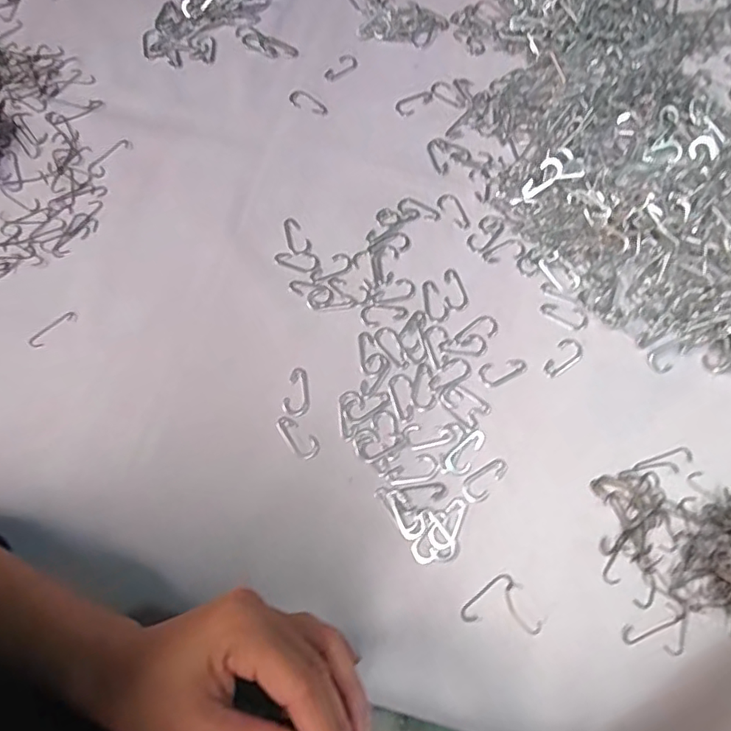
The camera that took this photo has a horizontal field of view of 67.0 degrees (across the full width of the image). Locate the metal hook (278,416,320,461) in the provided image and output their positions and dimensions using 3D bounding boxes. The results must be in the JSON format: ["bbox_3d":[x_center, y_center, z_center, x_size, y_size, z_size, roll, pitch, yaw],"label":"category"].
[{"bbox_3d":[-0.049,0.052,0.405,0.018,0.004,0.038,-34,74,-10],"label":"metal hook"}]

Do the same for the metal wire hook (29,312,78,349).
[{"bbox_3d":[-0.247,-0.029,0.436,0.041,0.004,0.011,-41,75,-12],"label":"metal wire hook"}]

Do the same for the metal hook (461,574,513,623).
[{"bbox_3d":[0.081,0.154,0.366,0.042,0.004,0.011,-37,74,-10],"label":"metal hook"}]

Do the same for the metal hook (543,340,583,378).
[{"bbox_3d":[0.151,-0.006,0.422,0.037,0.004,0.019,-40,75,-11],"label":"metal hook"}]

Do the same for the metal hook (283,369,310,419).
[{"bbox_3d":[-0.052,0.020,0.417,0.020,0.004,0.038,-4,71,0],"label":"metal hook"}]

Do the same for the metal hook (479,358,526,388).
[{"bbox_3d":[0.105,0.004,0.422,0.036,0.004,0.017,-18,72,-5],"label":"metal hook"}]

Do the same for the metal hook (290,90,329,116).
[{"bbox_3d":[-0.051,-0.239,0.505,0.036,0.005,0.018,30,74,11],"label":"metal hook"}]

